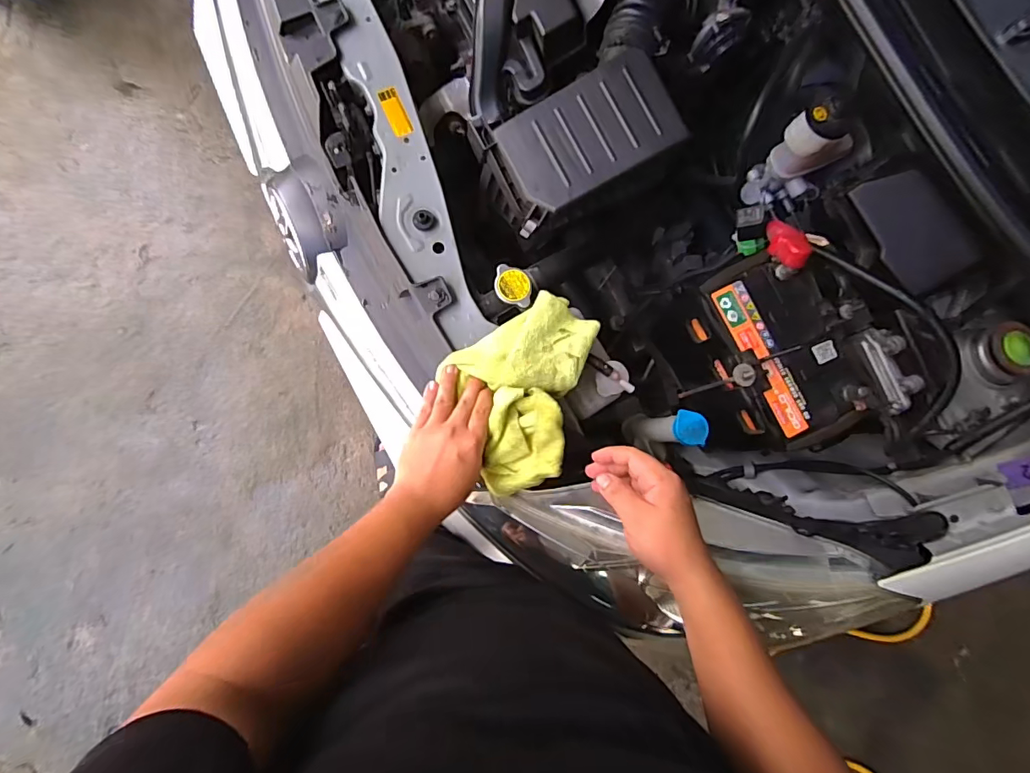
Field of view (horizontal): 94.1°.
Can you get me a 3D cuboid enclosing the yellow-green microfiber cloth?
[{"bbox_3d":[0.020,0.002,0.535,0.194,0.064,0.170,-34,86,-2],"label":"yellow-green microfiber cloth"}]

